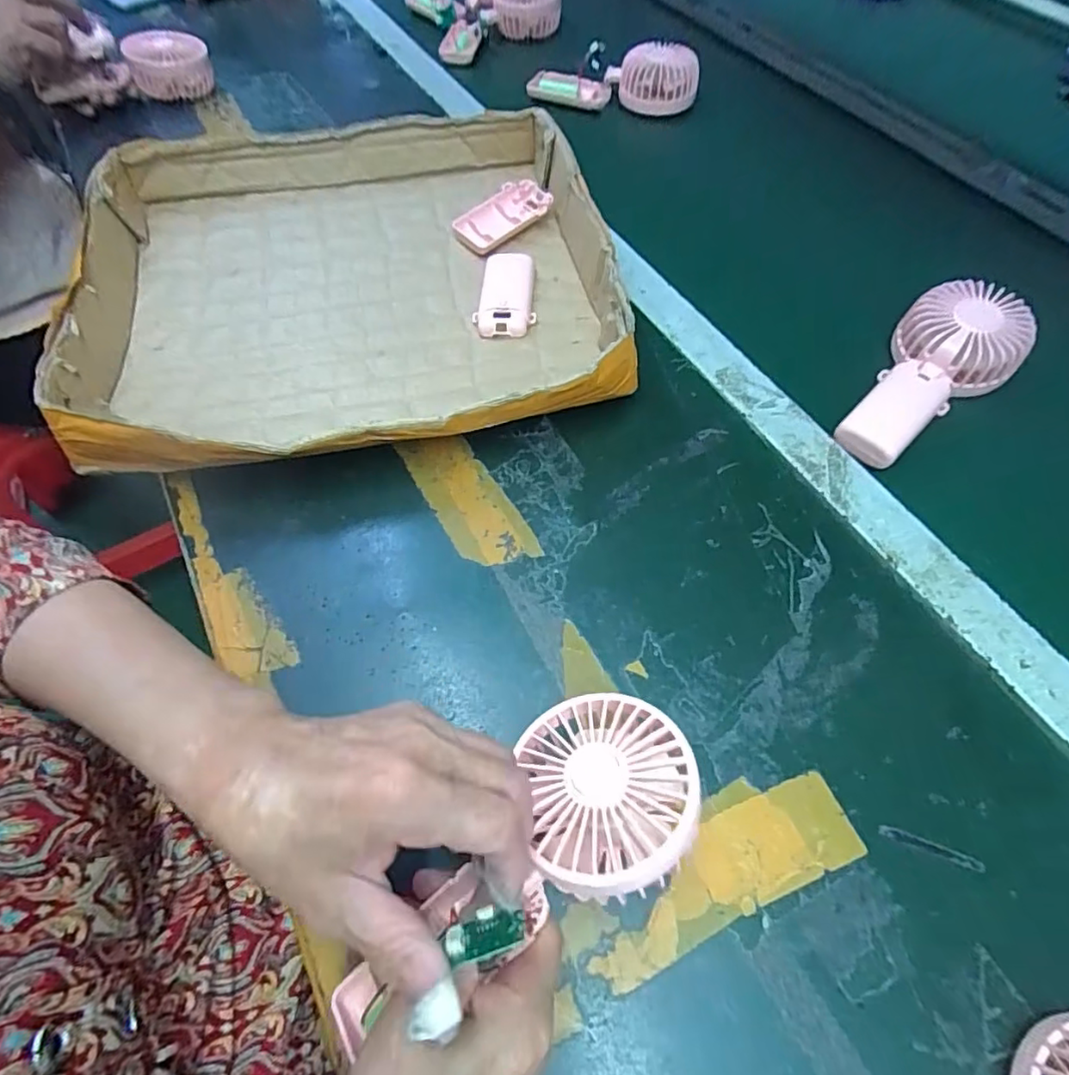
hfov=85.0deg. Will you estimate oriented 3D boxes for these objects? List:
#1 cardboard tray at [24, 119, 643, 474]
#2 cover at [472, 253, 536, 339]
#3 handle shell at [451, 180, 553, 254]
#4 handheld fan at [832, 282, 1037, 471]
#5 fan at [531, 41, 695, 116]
[{"bbox_3d":[-0.147,-0.218,0.477,0.391,0.062,0.385,-12,61,-7],"label":"cardboard tray"},{"bbox_3d":[-0.025,-0.207,0.492,0.049,0.015,0.096,-1,60,0],"label":"cover"},{"bbox_3d":[-0.028,-0.294,0.531,0.049,0.013,0.088,40,68,21],"label":"handle shell"},{"bbox_3d":[0.293,-0.119,0.426,0.083,0.044,0.172,36,66,19],"label":"handheld fan"},{"bbox_3d":[0.091,-0.531,0.667,0.188,0.037,0.068,8,60,5],"label":"fan"}]

